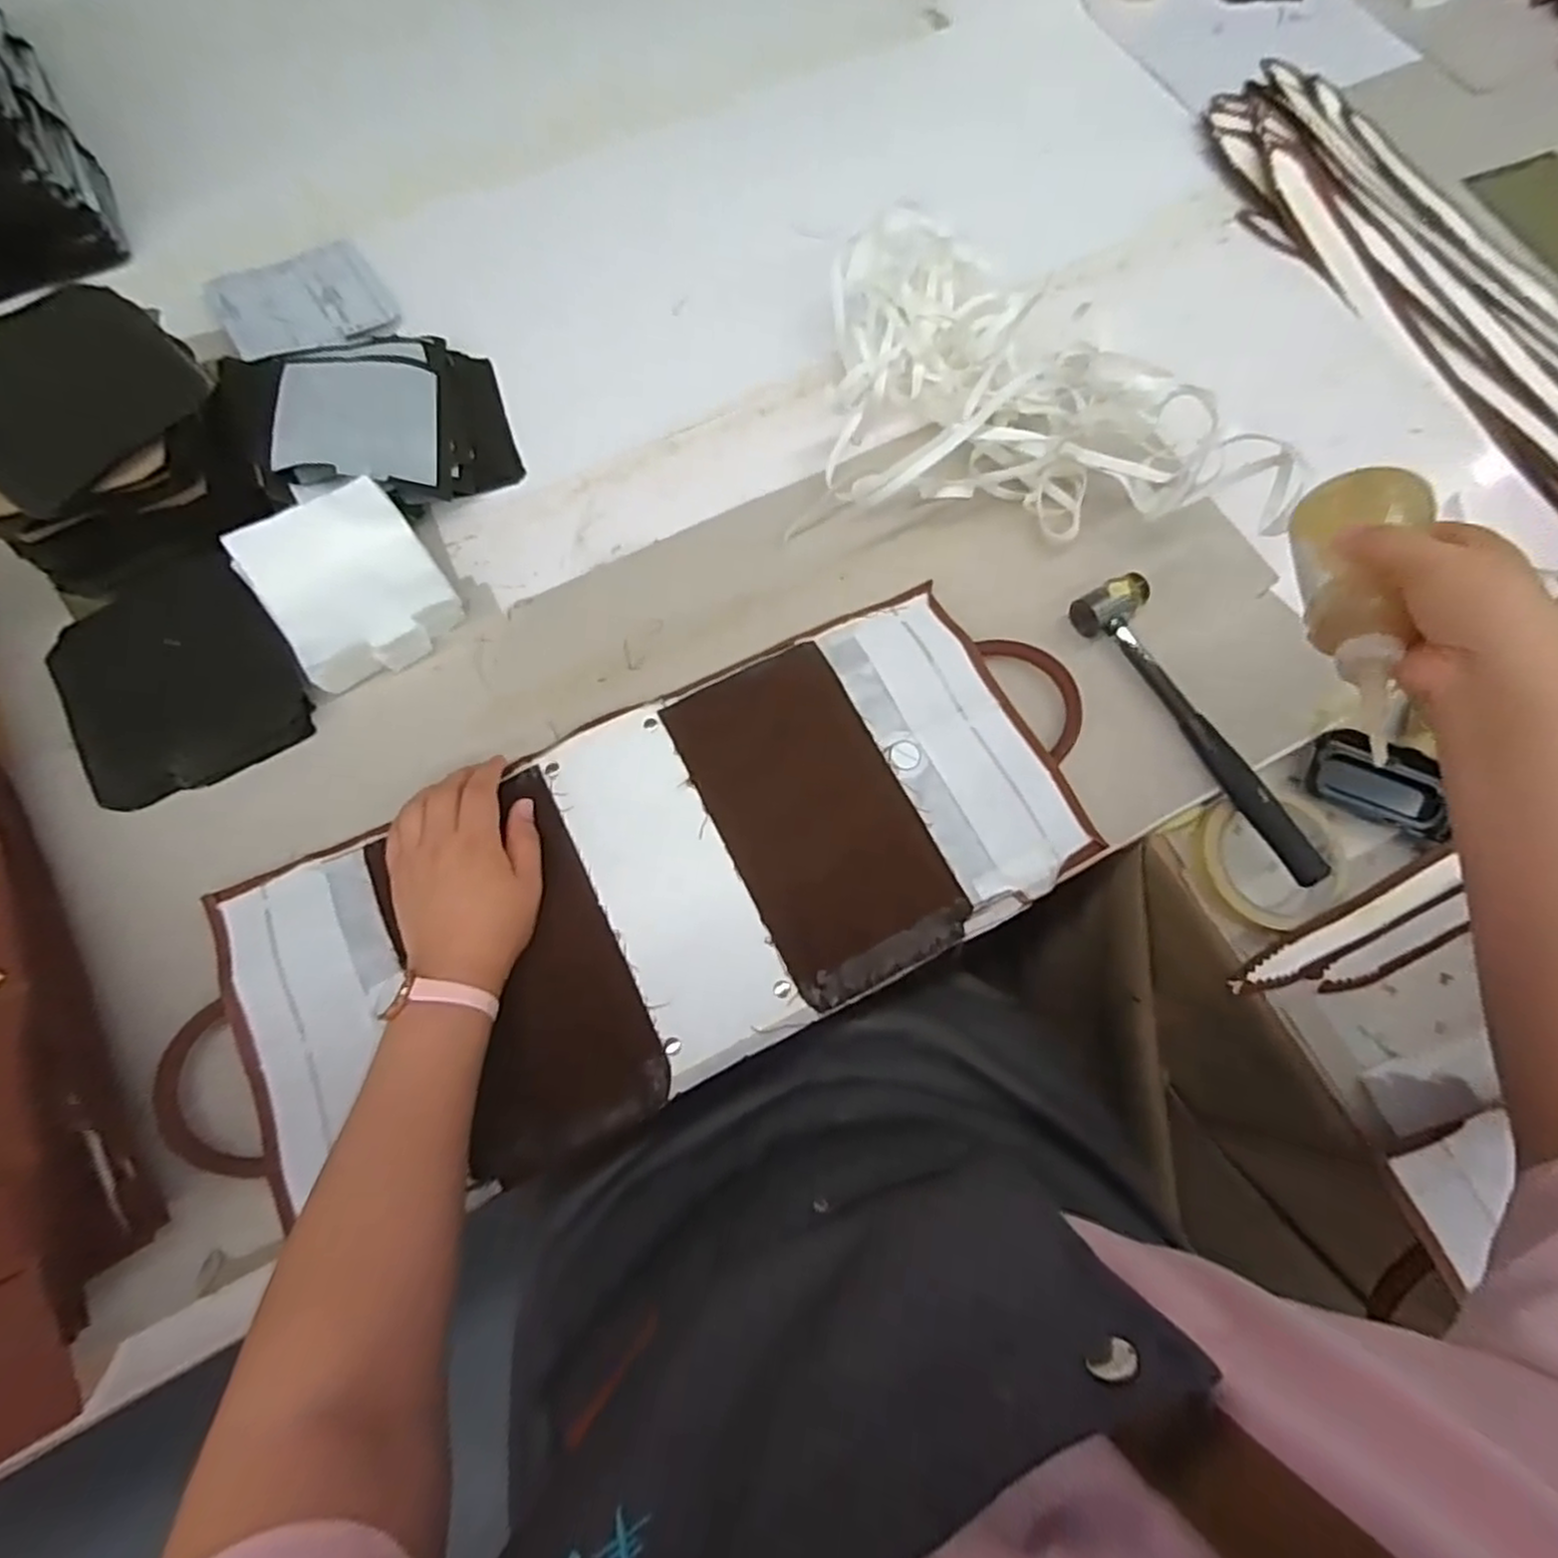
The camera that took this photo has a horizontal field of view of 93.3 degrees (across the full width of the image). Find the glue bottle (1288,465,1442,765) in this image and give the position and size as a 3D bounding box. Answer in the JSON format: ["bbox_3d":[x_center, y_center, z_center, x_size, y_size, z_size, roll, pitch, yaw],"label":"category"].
[{"bbox_3d":[0.325,-0.089,0.402,0.053,0.045,0.164,8,75,1],"label":"glue bottle"}]

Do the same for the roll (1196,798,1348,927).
[{"bbox_3d":[0.336,0.057,0.498,0.099,0.032,0.085,0,73,-1],"label":"roll"}]

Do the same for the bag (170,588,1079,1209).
[{"bbox_3d":[-0.073,0.066,0.473,0.579,0.044,0.235,-24,80,-9],"label":"bag"}]

